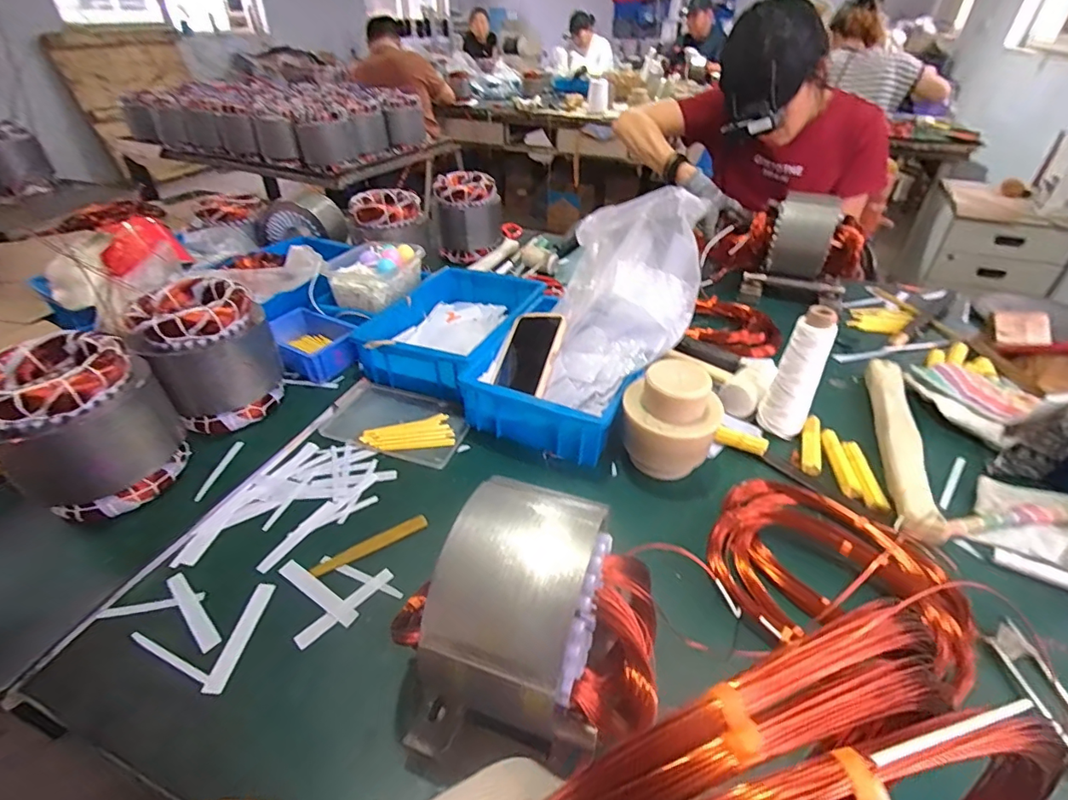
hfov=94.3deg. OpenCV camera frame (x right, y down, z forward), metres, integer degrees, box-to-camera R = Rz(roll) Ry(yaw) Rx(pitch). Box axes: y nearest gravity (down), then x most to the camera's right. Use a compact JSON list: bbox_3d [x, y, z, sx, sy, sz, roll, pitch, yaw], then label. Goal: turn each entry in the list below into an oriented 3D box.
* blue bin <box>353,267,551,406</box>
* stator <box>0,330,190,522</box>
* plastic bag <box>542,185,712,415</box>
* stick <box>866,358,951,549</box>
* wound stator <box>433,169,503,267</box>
[{"bbox_3d":[-0.123,-0.115,0.784,0.216,0.078,0.293,12,40,15],"label":"blue bin"},{"bbox_3d":[-0.476,0.023,0.536,0.139,0.159,0.124,-23,43,-26],"label":"stator"},{"bbox_3d":[0.115,-0.138,0.628,0.172,0.215,0.228,9,39,12],"label":"plastic bag"},{"bbox_3d":[0.469,0.045,0.640,0.045,0.038,0.350,14,40,18],"label":"stick"},{"bbox_3d":[-0.147,-0.409,1.111,0.147,0.159,0.117,-4,38,-4],"label":"wound stator"}]

